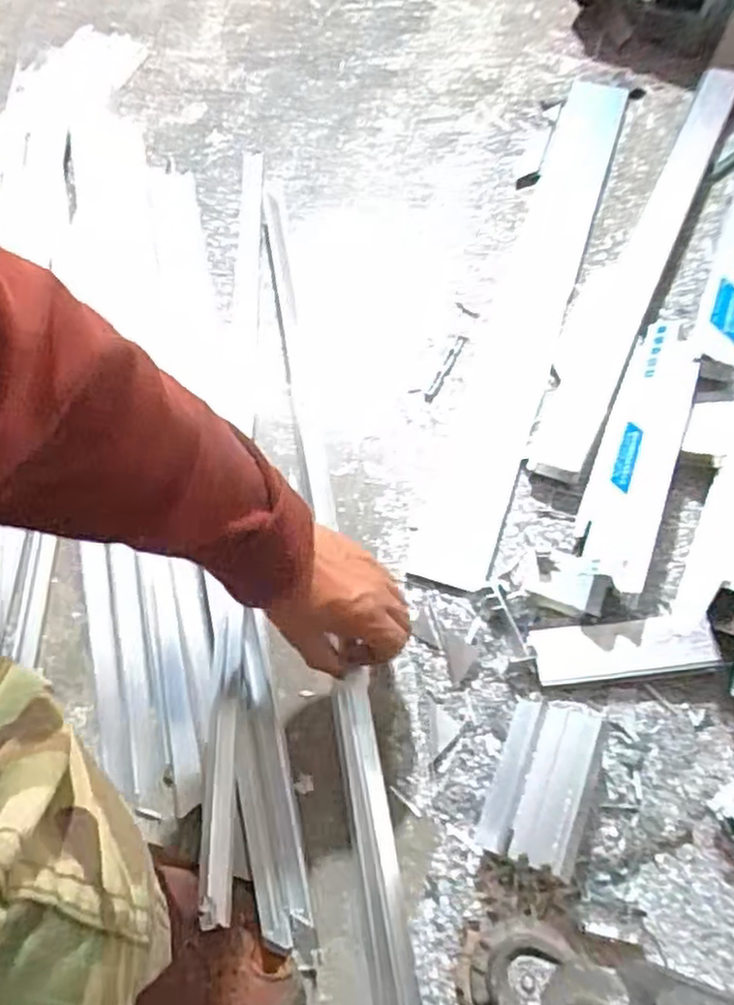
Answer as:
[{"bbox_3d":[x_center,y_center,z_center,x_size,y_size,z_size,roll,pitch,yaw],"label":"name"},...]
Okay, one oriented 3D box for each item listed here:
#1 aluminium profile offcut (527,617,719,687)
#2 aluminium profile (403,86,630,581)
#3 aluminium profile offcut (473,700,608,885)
[{"bbox_3d":[0.202,0.115,0.581,0.136,0.017,0.044,-6,63,1],"label":"aluminium profile offcut"},{"bbox_3d":[0.168,-0.211,0.757,0.075,0.027,0.644,16,65,12],"label":"aluminium profile"},{"bbox_3d":[0.126,0.201,0.525,0.069,0.030,0.109,1,53,41],"label":"aluminium profile offcut"}]

